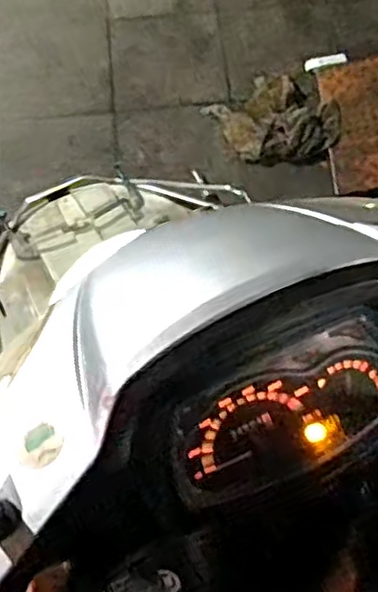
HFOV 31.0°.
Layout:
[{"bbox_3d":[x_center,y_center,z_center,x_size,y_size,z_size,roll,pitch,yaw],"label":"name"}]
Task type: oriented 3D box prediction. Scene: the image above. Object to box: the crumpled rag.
[{"bbox_3d":[0.212,-0.428,1.648,0.247,0.058,0.285,-40,72,-15],"label":"crumpled rag"}]

